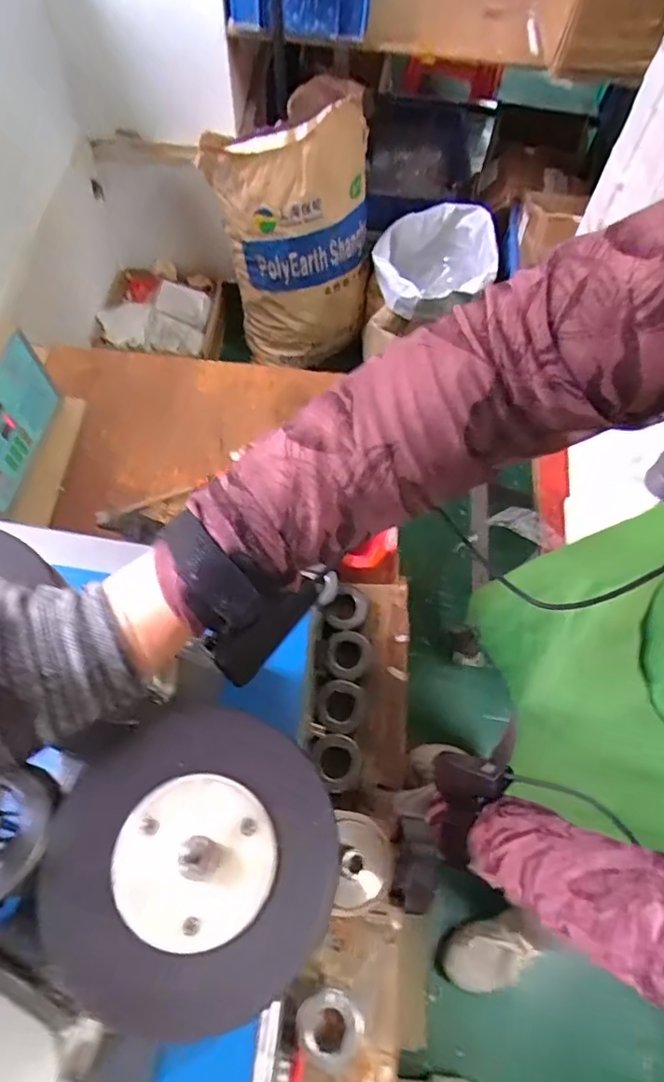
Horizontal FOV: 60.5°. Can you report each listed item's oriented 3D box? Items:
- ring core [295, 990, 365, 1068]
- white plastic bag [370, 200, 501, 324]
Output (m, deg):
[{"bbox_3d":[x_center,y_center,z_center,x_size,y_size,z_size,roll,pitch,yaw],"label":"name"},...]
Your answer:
[{"bbox_3d":[-0.001,0.464,0.547,0.052,0.038,0.063,-36,70,-19],"label":"ring core"},{"bbox_3d":[0.278,-0.737,1.541,0.306,0.173,0.348,33,66,13],"label":"white plastic bag"}]

